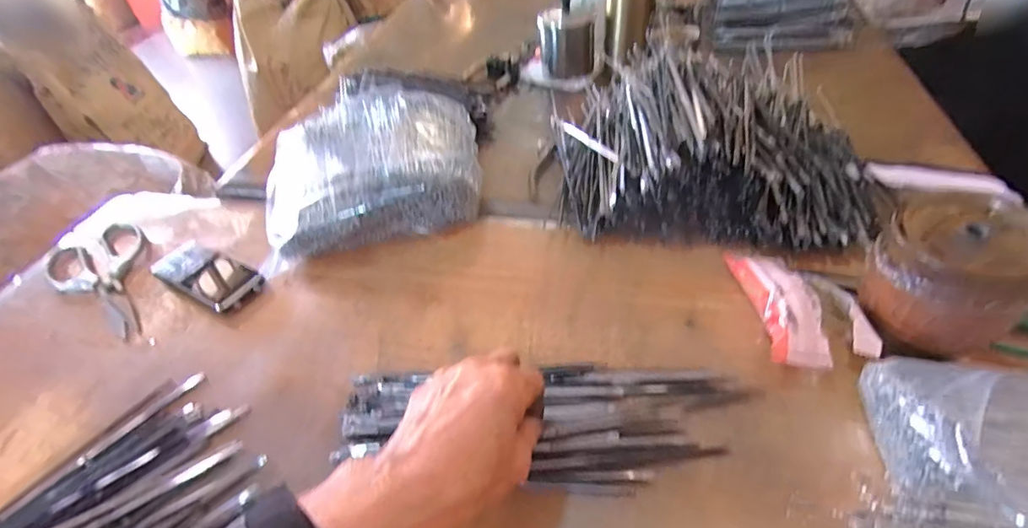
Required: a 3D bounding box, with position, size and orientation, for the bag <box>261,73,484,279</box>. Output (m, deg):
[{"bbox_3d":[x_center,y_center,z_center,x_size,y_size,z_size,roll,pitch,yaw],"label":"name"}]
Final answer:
[{"bbox_3d":[-0.158,-0.110,0.561,0.234,0.092,0.241,-15,45,-5],"label":"bag"}]

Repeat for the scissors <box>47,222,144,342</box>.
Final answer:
[{"bbox_3d":[-0.426,0.015,0.515,0.092,0.020,0.208,-38,52,-26],"label":"scissors"}]

